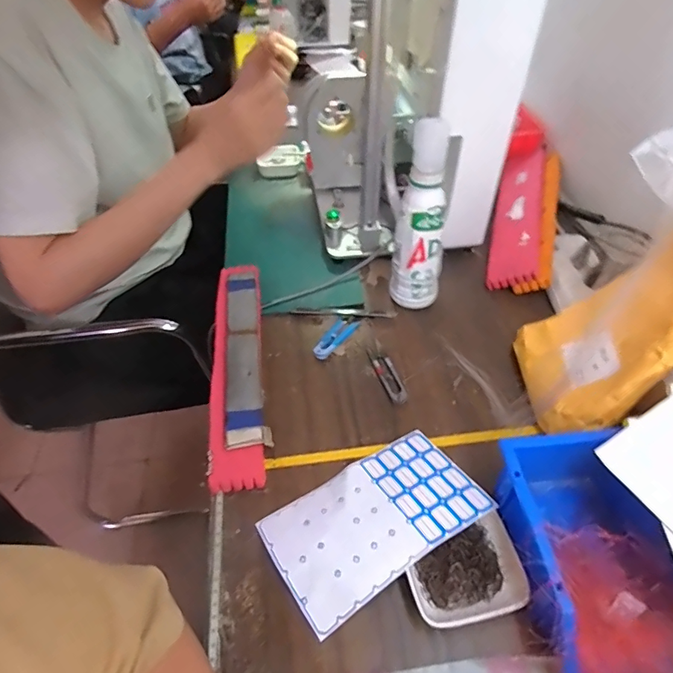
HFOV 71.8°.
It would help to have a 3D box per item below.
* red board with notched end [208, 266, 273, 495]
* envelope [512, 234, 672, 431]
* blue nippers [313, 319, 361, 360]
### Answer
[{"bbox_3d":[-0.122,0.023,0.577,0.060,0.020,0.336,-7,47,-5],"label":"red board with notched end"},{"bbox_3d":[0.284,-0.003,0.463,0.043,0.238,0.156,31,44,-12],"label":"envelope"},{"bbox_3d":[-0.002,0.000,0.617,0.028,0.007,0.082,26,53,24],"label":"blue nippers"}]

